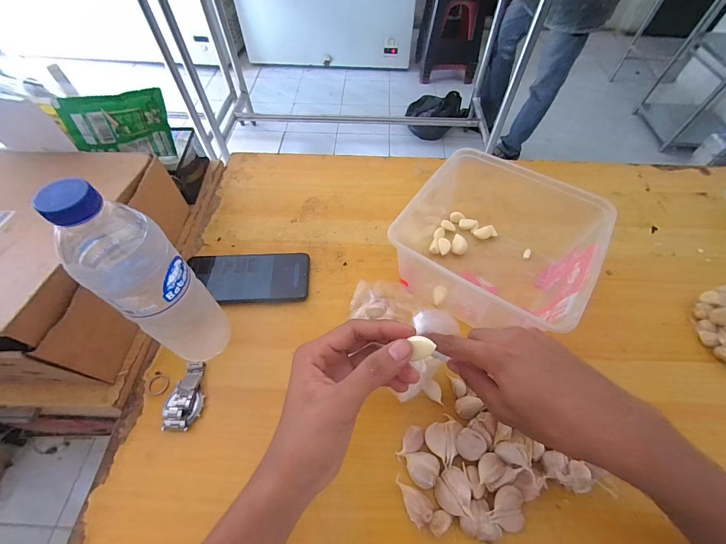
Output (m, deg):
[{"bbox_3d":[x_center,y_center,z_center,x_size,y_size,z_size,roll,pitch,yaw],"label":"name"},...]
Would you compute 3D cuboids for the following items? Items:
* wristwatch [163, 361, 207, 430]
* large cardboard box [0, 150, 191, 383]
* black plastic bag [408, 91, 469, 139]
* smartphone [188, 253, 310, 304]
[{"bbox_3d":[-0.190,0.129,0.333,0.036,0.022,0.066,-9,58,-5],"label":"wristwatch"},{"bbox_3d":[-0.383,-0.014,0.360,0.259,0.134,0.258,1,58,1],"label":"large cardboard box"},{"bbox_3d":[0.379,-0.861,1.703,0.269,0.167,0.270,-21,60,-13],"label":"black plastic bag"},{"bbox_3d":[-0.147,0.006,0.417,0.150,0.010,0.072,-2,59,-5],"label":"smartphone"}]

